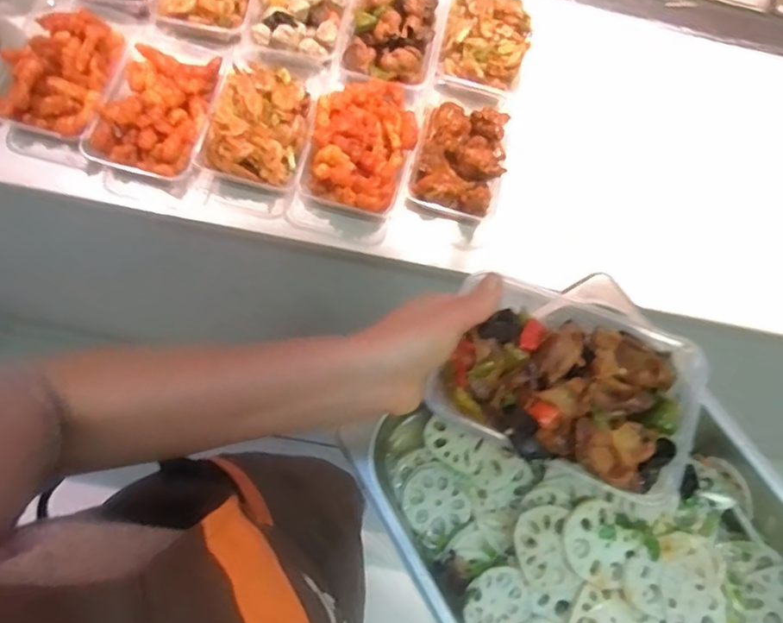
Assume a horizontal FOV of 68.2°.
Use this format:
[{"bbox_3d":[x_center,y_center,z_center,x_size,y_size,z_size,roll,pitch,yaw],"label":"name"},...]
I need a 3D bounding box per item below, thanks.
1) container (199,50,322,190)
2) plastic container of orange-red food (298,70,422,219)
[{"bbox_3d":[-0.136,-0.213,0.632,0.112,0.048,0.169,11,75,2],"label":"container"},{"bbox_3d":[-0.031,-0.186,0.626,0.113,0.051,0.165,9,75,2],"label":"plastic container of orange-red food"}]

